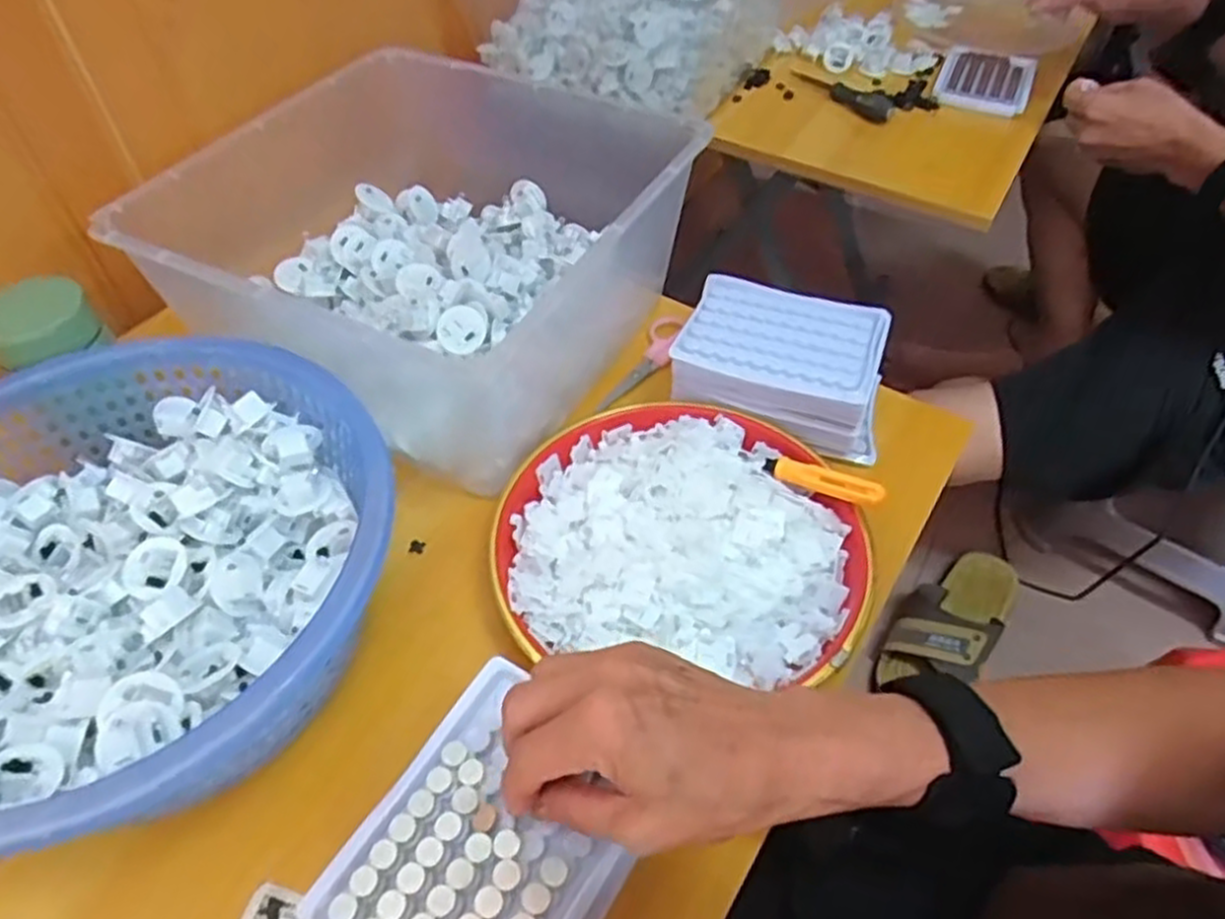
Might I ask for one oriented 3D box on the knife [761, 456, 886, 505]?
[{"bbox_3d":[0.131,0.012,0.485,0.080,0.016,0.011,18,49,41],"label":"knife"}]

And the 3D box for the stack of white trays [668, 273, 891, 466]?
[{"bbox_3d":[0.122,-0.067,0.557,0.143,0.061,0.095,18,53,14],"label":"stack of white trays"}]

